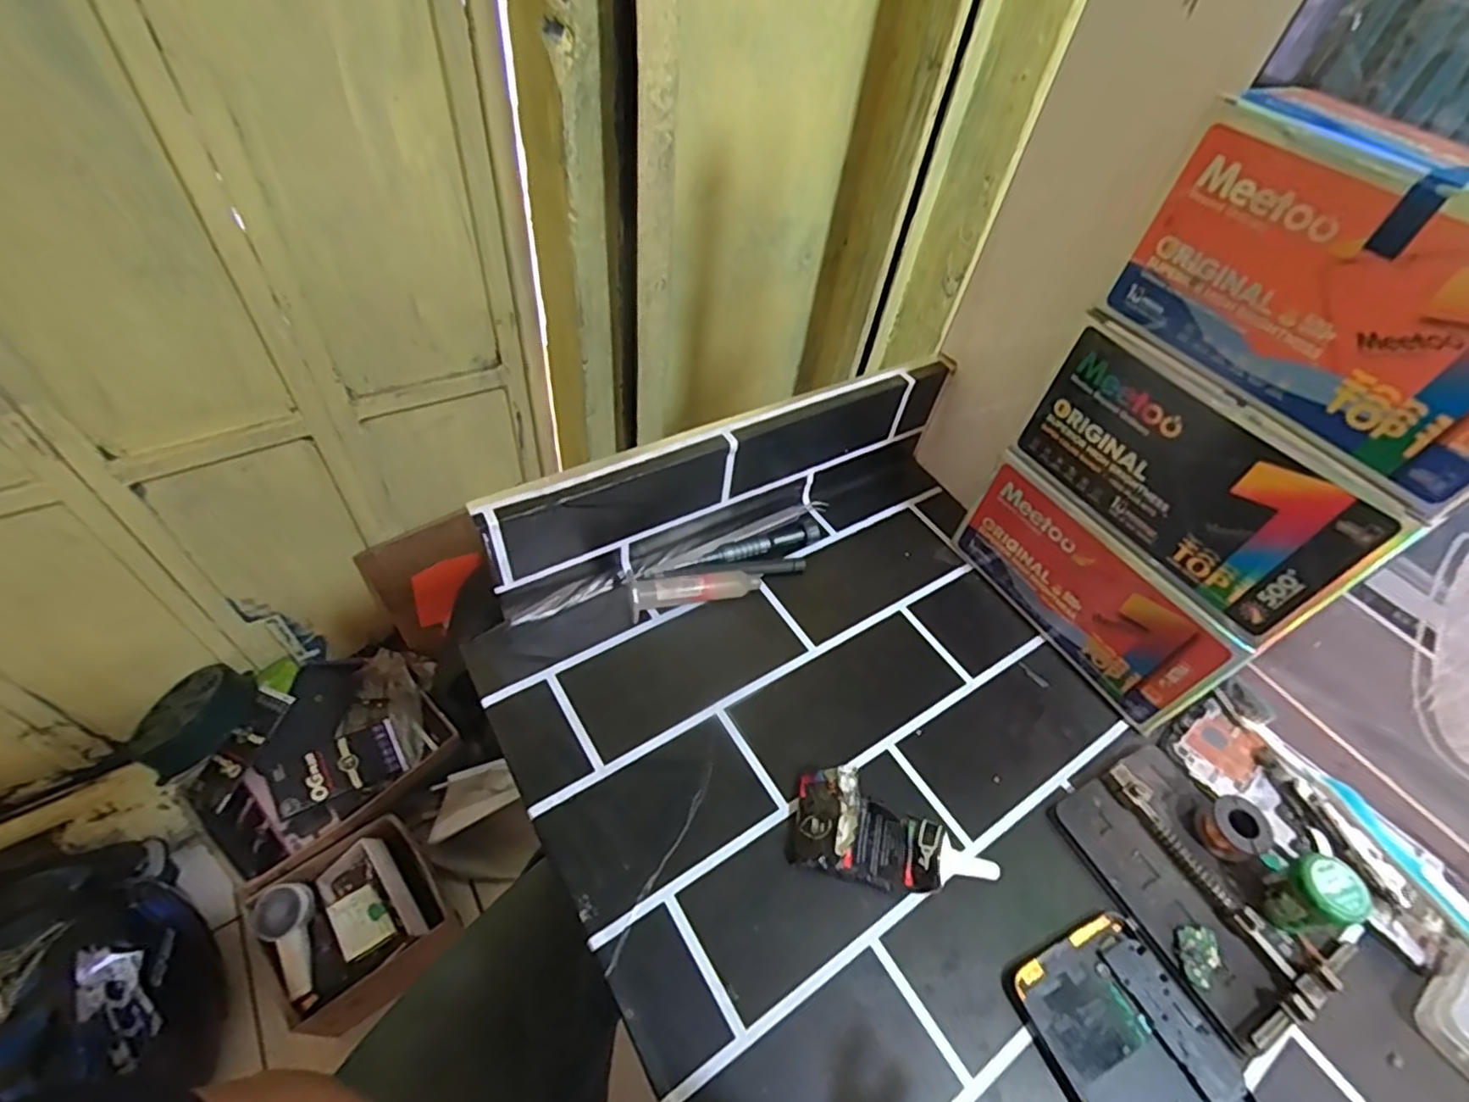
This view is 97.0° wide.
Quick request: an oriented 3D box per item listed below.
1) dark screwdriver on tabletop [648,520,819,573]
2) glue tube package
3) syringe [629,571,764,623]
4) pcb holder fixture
[{"bbox_3d":[0.003,-0.001,0.457,0.122,0.012,0.018,-19,57,-18],"label":"dark screwdriver on tabletop"},{"bbox_3d":[0.081,0.148,0.338,0.099,0.027,0.045,14,53,5],"label":"glue tube package"},{"bbox_3d":[-0.025,0.024,0.425,0.087,0.021,0.024,-12,56,-14],"label":"syringe"},{"bbox_3d":[0.248,0.174,0.347,0.090,0.021,0.125,-21,58,-20],"label":"pcb holder fixture"}]

